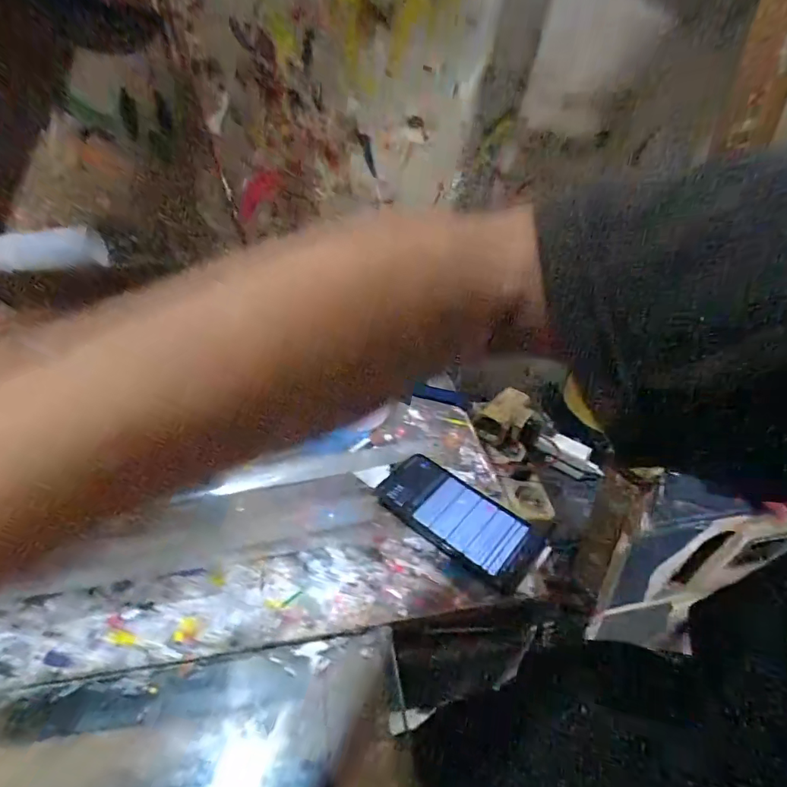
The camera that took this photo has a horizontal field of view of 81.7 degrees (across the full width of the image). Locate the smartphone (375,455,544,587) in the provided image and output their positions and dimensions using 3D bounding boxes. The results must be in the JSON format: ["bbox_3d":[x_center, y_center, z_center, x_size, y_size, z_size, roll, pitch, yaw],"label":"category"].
[{"bbox_3d":[0.060,0.112,0.430,0.151,0.014,0.074,31,48,25],"label":"smartphone"}]

